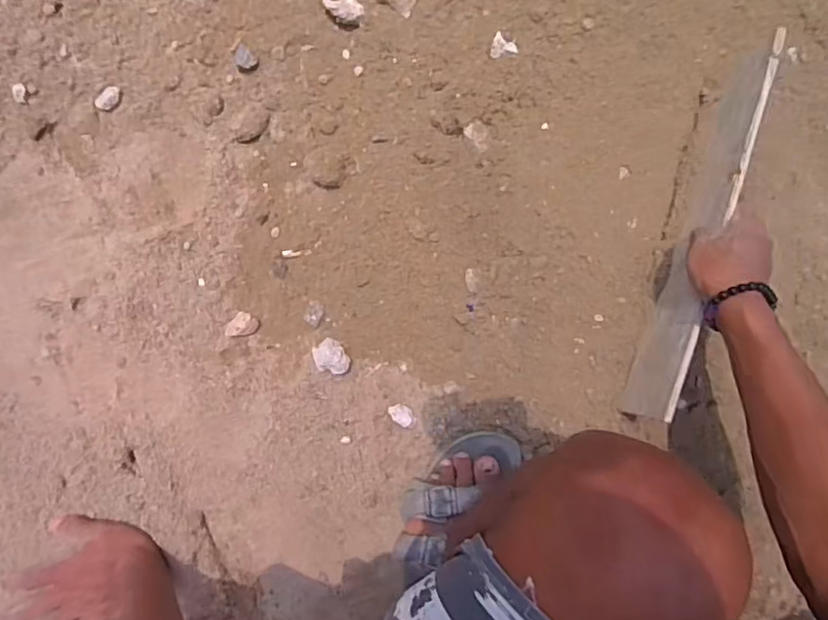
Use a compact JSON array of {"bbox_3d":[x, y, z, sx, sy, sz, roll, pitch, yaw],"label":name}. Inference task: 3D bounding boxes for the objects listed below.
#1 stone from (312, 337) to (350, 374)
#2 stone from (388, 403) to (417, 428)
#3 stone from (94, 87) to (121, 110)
[{"bbox_3d":[-0.089,0.052,0.628,0.034,0.021,0.038,-31,92,-6],"label":"stone"},{"bbox_3d":[-0.012,0.115,0.639,0.033,0.012,0.019,36,85,-4],"label":"stone"},{"bbox_3d":[-0.326,-0.225,0.625,0.019,0.004,0.029,39,84,-7],"label":"stone"}]

